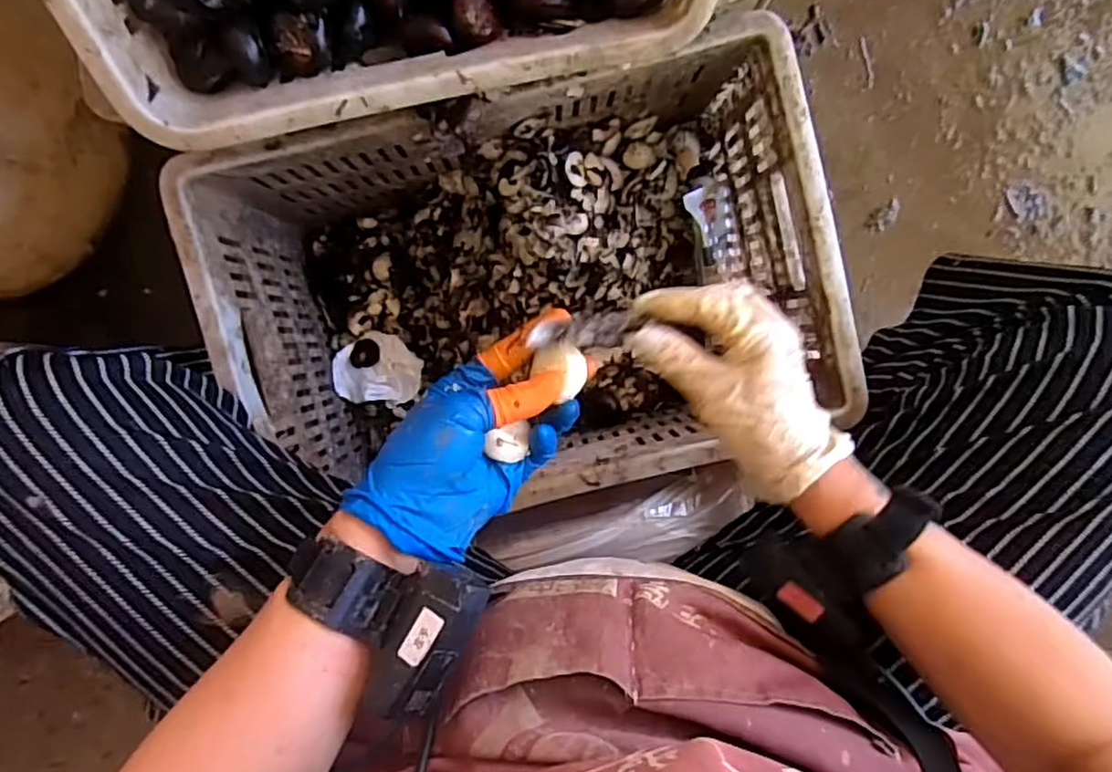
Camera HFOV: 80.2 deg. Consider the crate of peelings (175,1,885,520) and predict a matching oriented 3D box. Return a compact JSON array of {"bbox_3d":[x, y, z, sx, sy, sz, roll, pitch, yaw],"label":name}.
[{"bbox_3d":[-0.024,-0.078,0.598,0.463,0.235,0.289,-15,94,-1],"label":"crate of peelings"}]

